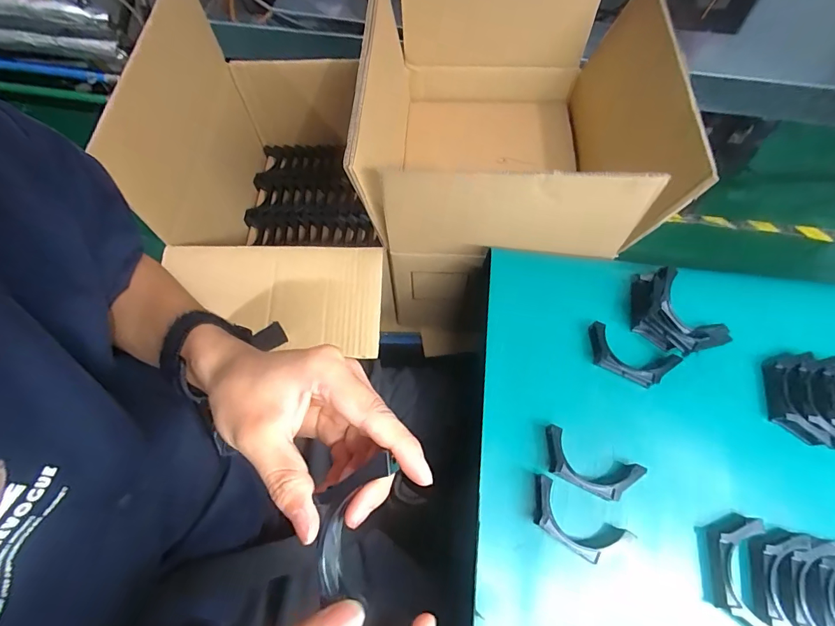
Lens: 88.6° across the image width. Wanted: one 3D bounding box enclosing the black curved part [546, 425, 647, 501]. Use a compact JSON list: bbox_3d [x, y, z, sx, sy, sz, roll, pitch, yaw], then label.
[{"bbox_3d":[0.162,0.147,0.409,0.090,0.023,0.041,24,68,11],"label":"black curved part"}]

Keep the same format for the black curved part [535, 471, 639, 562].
[{"bbox_3d":[0.141,0.190,0.388,0.089,0.021,0.039,33,70,14],"label":"black curved part"}]

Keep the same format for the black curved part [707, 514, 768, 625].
[{"bbox_3d":[0.280,0.228,0.377,0.044,0.028,0.093,8,66,4],"label":"black curved part"}]

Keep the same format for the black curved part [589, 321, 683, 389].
[{"bbox_3d":[0.222,0.047,0.451,0.091,0.022,0.041,25,68,11],"label":"black curved part"}]

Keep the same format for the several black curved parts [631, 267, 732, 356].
[{"bbox_3d":[0.277,0.002,0.460,0.106,0.044,0.069,40,72,16],"label":"several black curved parts"}]

